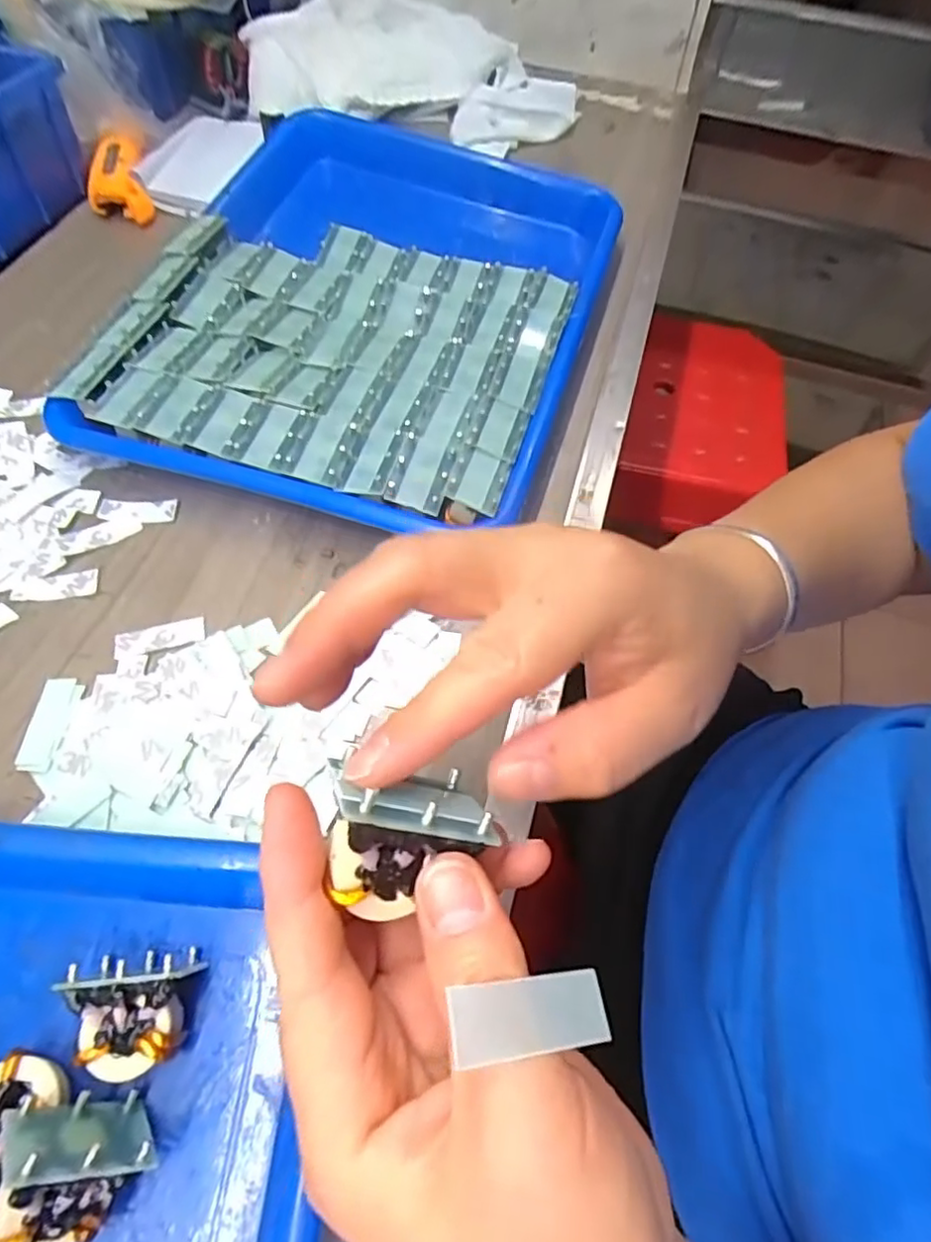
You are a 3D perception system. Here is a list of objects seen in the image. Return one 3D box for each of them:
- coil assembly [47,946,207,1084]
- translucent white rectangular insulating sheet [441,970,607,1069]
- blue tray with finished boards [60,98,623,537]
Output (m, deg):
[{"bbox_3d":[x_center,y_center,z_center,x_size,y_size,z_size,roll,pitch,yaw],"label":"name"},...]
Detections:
[{"bbox_3d":[-0.105,0.126,0.202,0.035,0.026,0.034,-9,61,-9],"label":"coil assembly"},{"bbox_3d":[0.014,0.080,0.127,0.037,0.004,0.013,14,55,-31],"label":"translucent white rectangular insulating sheet"},{"bbox_3d":[-0.050,-0.188,0.374,0.243,0.048,0.318,16,60,6],"label":"blue tray with finished boards"}]

